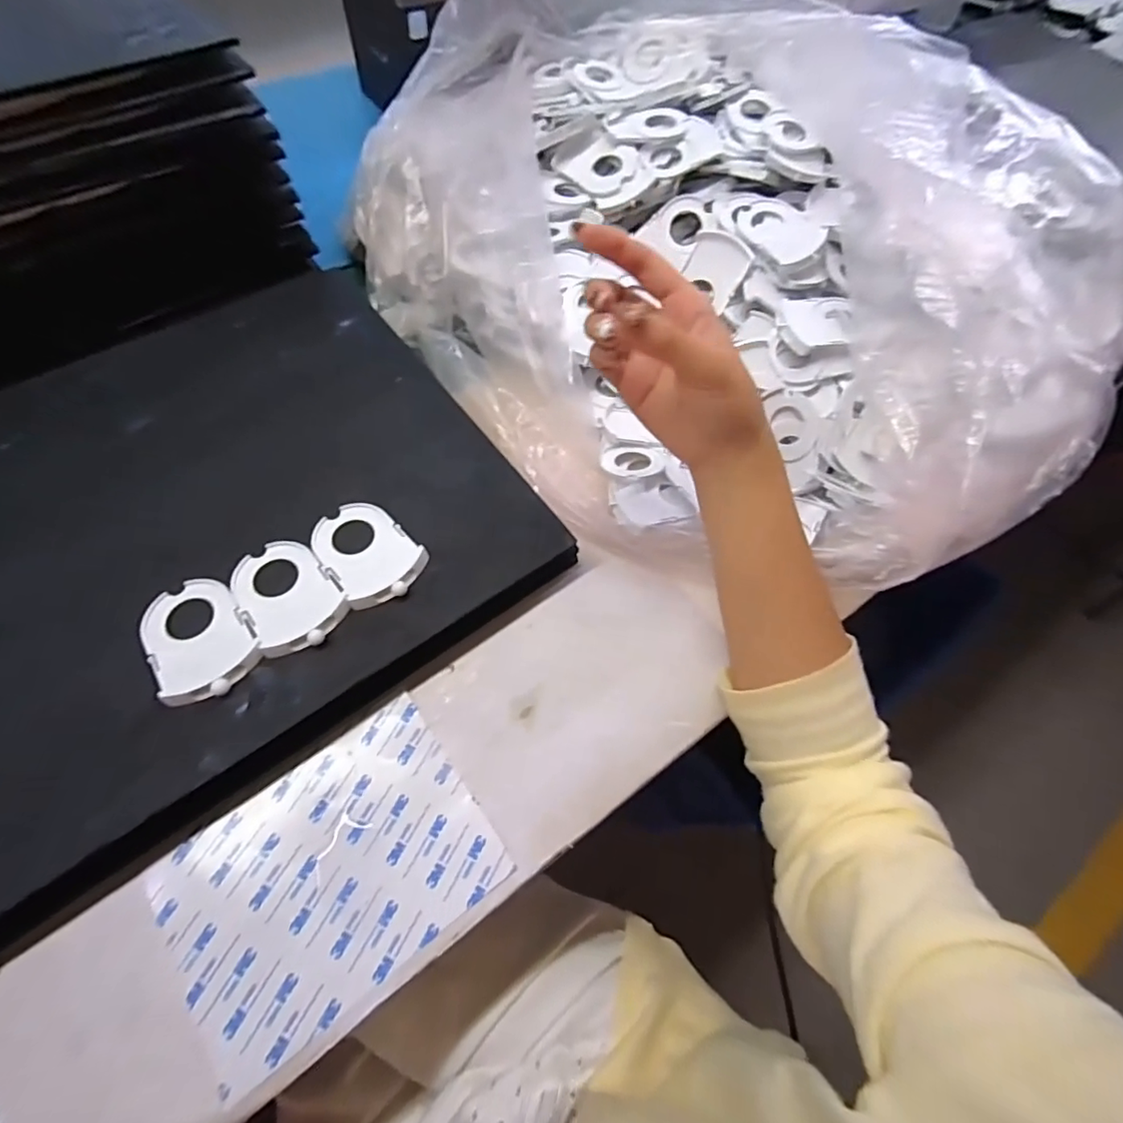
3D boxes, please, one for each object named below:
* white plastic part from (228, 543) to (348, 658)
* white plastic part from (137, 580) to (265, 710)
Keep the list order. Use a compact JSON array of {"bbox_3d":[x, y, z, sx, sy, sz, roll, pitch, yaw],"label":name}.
[{"bbox_3d":[-0.179,0.021,0.363,0.056,0.007,0.079,-30,68,-18],"label":"white plastic part"},{"bbox_3d":[-0.226,0.046,0.348,0.059,0.008,0.081,-30,68,-18],"label":"white plastic part"}]

